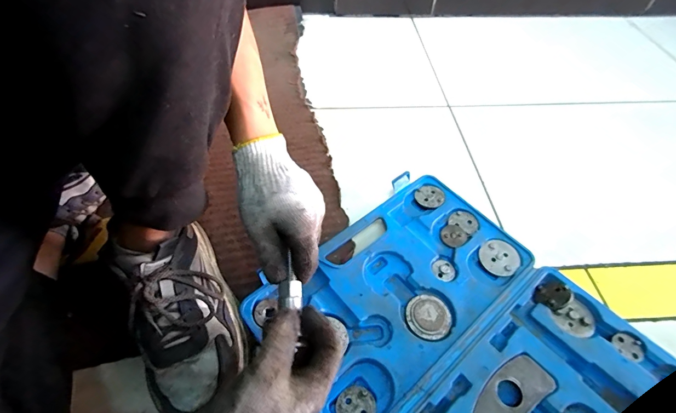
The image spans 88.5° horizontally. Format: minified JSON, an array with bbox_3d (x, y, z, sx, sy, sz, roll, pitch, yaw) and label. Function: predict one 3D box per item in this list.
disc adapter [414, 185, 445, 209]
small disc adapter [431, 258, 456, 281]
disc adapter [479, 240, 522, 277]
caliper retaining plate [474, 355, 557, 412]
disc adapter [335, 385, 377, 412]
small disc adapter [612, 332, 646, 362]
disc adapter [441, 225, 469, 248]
[{"bbox_3d":[0.139,-0.014,0.530,0.043,0.011,0.040,1,52,-1],"label":"disc adapter"},{"bbox_3d":[0.139,0.084,0.457,0.029,0.006,0.031,1,52,-1],"label":"small disc adapter"},{"bbox_3d":[0.218,0.068,0.467,0.048,0.005,0.050,1,52,-1],"label":"disc adapter"},{"bbox_3d":[0.180,0.195,0.358,0.095,0.004,0.046,-33,60,-23],"label":"caliper retaining plate"},{"bbox_3d":[0.018,0.205,0.354,0.039,0.004,0.040,32,58,21],"label":"disc adapter"},{"bbox_3d":[0.334,0.163,0.399,0.031,0.008,0.031,18,54,12],"label":"small disc adapter"},{"bbox_3d":[0.162,0.041,0.485,0.034,0.006,0.036,1,52,-1],"label":"disc adapter"}]

